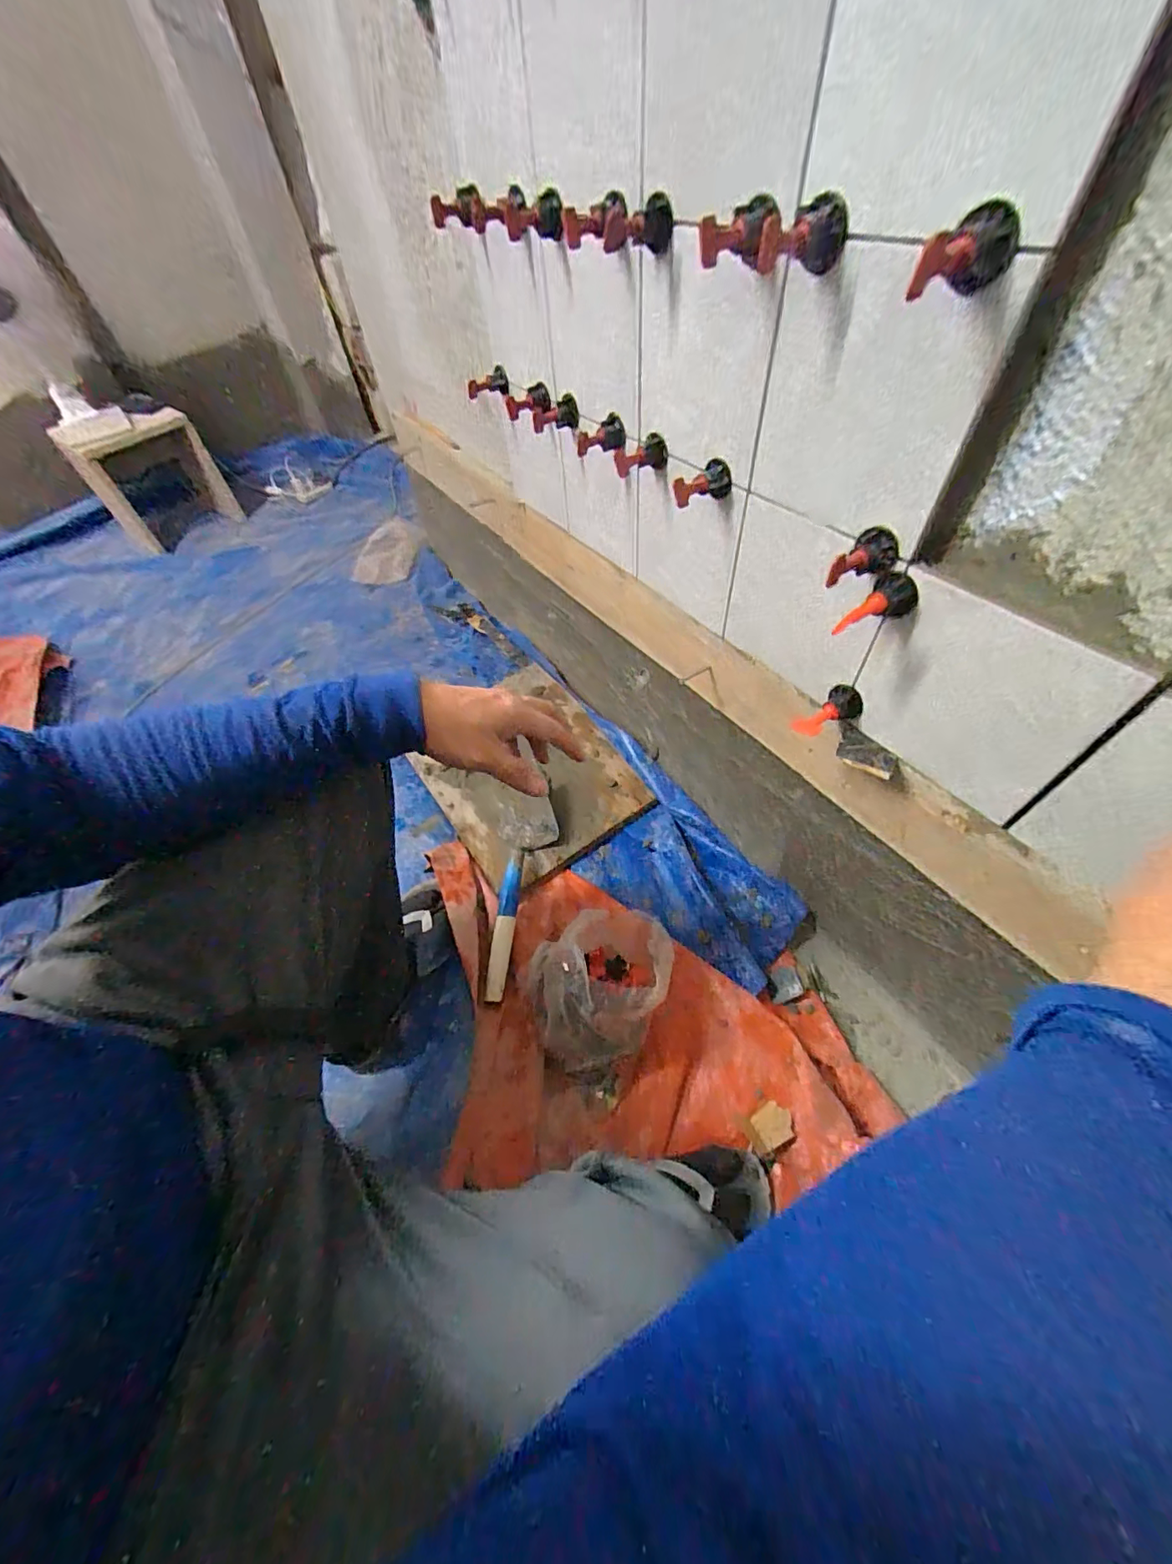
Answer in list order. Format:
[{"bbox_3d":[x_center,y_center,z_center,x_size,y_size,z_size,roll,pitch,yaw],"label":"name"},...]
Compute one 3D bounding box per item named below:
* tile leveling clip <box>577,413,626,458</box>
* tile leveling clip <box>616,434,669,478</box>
[{"bbox_3d":[0.016,-0.356,0.529,0.050,0.032,0.028,4,54,7],"label":"tile leveling clip"},{"bbox_3d":[0.054,-0.320,0.499,0.050,0.035,0.025,2,54,6],"label":"tile leveling clip"}]

